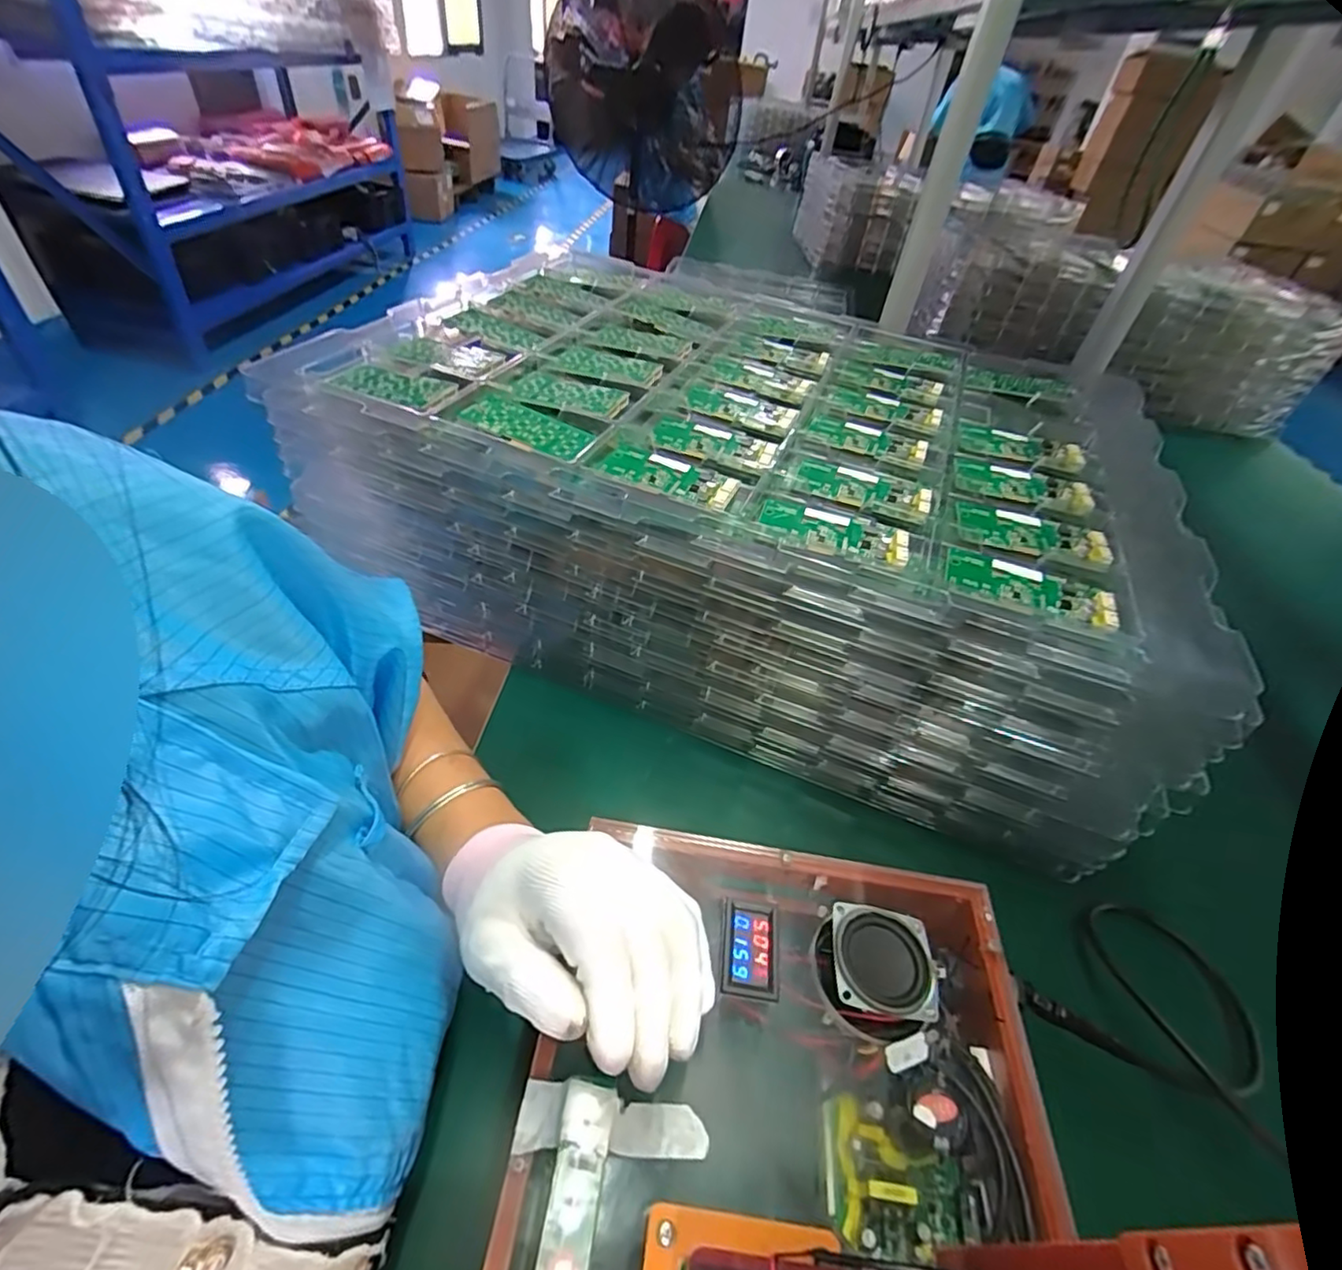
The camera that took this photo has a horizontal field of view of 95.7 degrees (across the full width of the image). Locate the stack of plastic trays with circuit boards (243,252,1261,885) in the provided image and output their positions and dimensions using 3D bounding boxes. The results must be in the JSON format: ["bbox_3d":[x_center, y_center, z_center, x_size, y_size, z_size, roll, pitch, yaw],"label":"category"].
[{"bbox_3d":[0.079,-0.129,0.579,0.645,0.196,0.423,20,46,12],"label":"stack of plastic trays with circuit boards"}]

